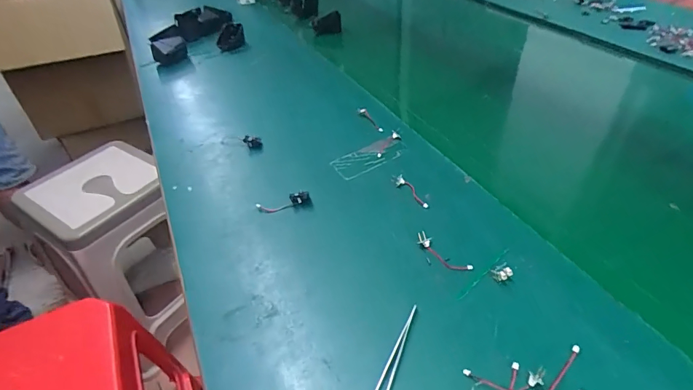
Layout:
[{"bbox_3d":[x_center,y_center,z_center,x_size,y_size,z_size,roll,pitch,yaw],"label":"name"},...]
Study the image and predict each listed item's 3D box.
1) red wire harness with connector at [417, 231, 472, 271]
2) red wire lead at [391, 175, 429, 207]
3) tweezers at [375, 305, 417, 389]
[{"bbox_3d":[0.094,0.056,0.398,0.016,0.007,0.061,-30,48,-31],"label":"red wire harness with connector"},{"bbox_3d":[0.075,-0.006,0.474,0.015,0.005,0.063,-21,43,-24],"label":"red wire lead"},{"bbox_3d":[0.037,0.132,0.328,0.011,0.011,0.102,15,41,18],"label":"tweezers"}]

